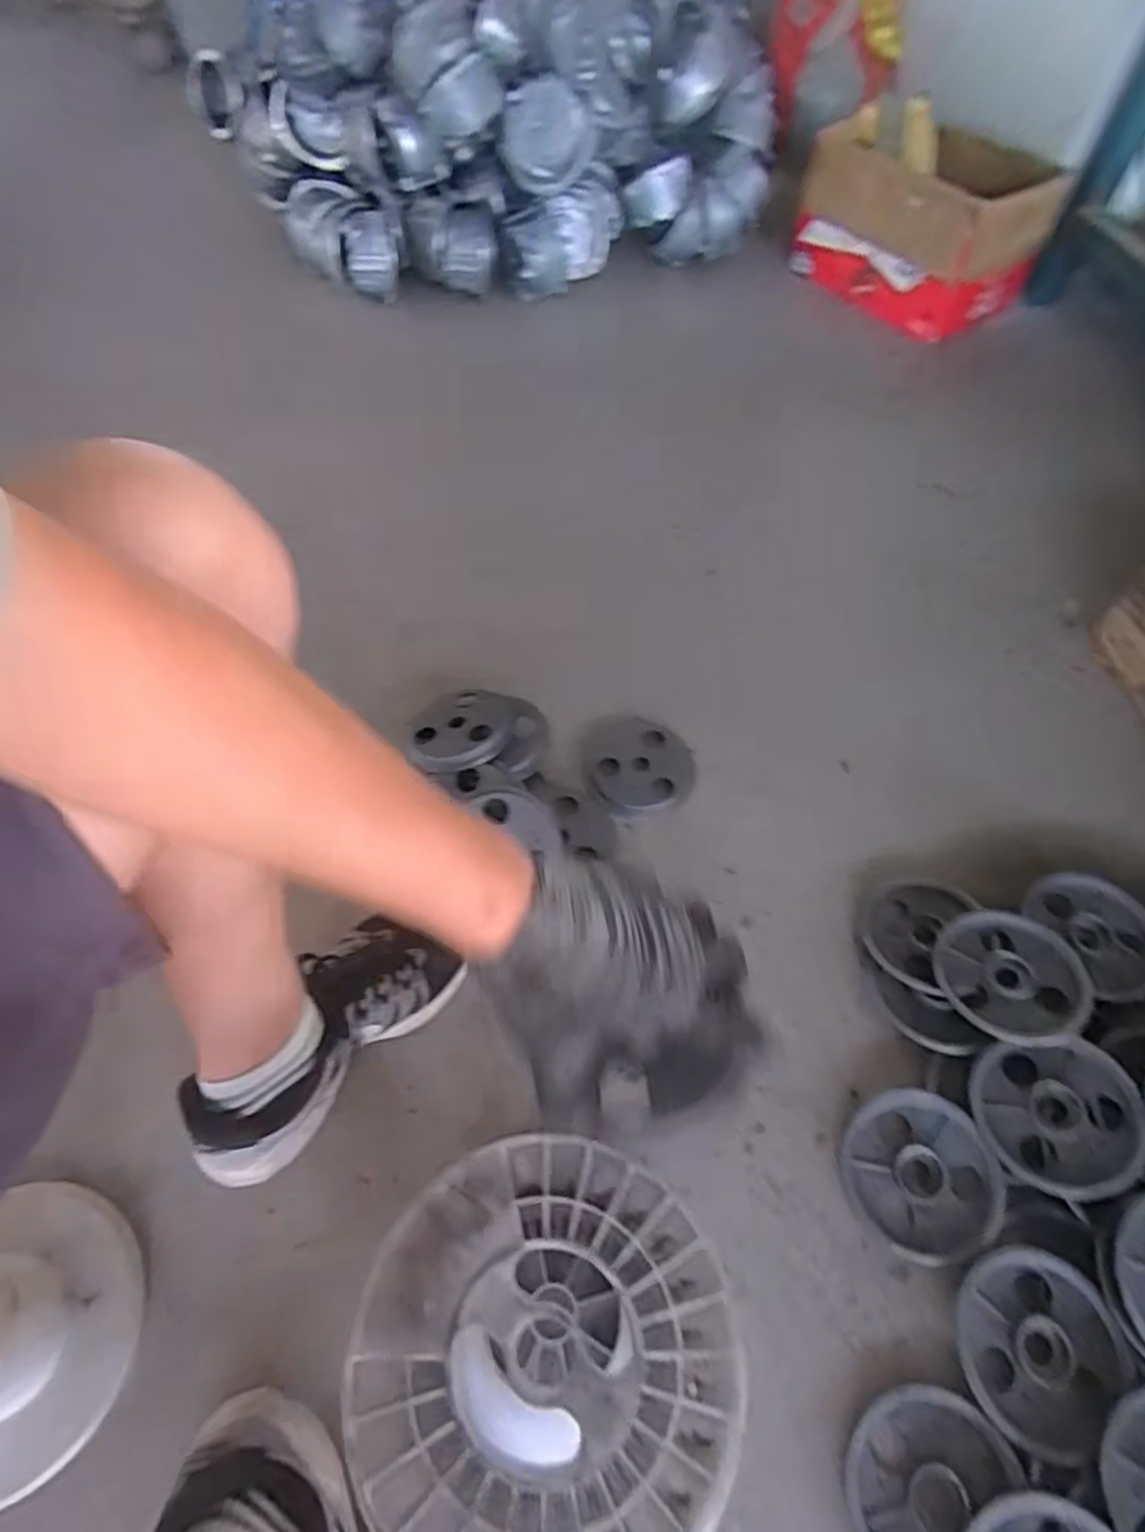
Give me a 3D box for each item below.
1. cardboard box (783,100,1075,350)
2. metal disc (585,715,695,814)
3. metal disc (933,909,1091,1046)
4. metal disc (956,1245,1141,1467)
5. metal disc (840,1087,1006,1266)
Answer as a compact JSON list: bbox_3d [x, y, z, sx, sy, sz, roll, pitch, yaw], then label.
[{"bbox_3d":[0.581,-0.913,1.233,0.245,0.244,0.357,-30,63,-17],"label":"cardboard box"},{"bbox_3d":[0.073,-0.004,0.831,0.116,0.018,0.119,0,59,0],"label":"metal disc"},{"bbox_3d":[0.394,0.187,0.669,0.117,0.034,0.117,0,59,0],"label":"metal disc"},{"bbox_3d":[0.343,0.426,0.551,0.117,0.015,0.108,0,59,0],"label":"metal disc"},{"bbox_3d":[0.288,0.339,0.622,0.121,0.024,0.121,0,59,0],"label":"metal disc"}]

